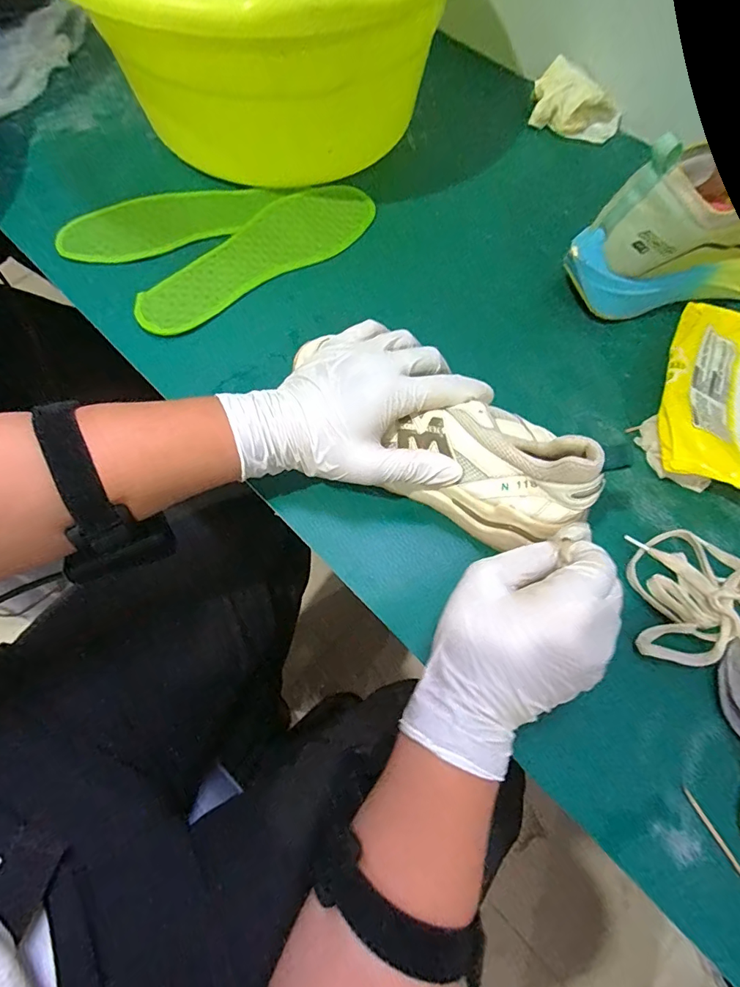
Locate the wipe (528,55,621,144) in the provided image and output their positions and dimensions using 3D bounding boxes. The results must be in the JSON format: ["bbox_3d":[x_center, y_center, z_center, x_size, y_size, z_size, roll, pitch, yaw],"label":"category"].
[{"bbox_3d":[0.233,-0.434,0.516,0.099,0.052,0.044,18,68,5],"label":"wipe"}]

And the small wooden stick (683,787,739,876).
[{"bbox_3d":[0.207,0.204,0.279,0.005,0.005,0.049,-25,71,-12],"label":"small wooden stick"}]

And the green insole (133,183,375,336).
[{"bbox_3d":[-0.106,-0.233,0.446,0.252,0.011,0.080,-33,73,-14],"label":"green insole"}]

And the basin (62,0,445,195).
[{"bbox_3d":[-0.093,-0.464,0.451,0.354,0.168,0.356,1,68,-2],"label":"basin"}]

